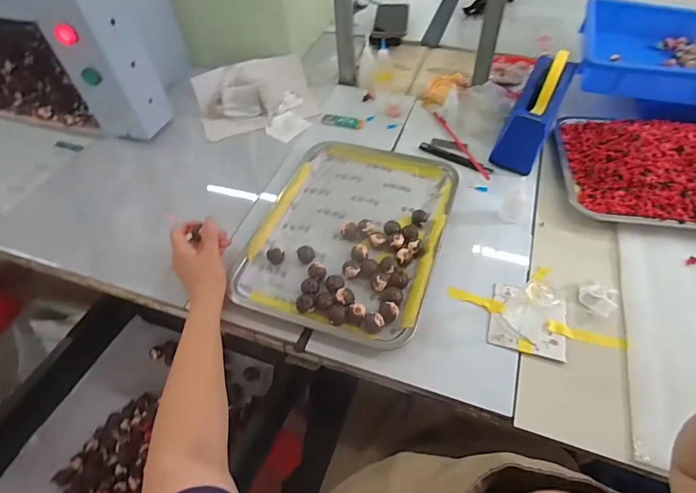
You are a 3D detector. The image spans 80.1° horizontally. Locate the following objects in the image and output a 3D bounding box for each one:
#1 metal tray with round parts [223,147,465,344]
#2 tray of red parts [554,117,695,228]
[{"bbox_3d":[0.005,-0.039,0.621,0.268,0.024,0.350,15,55,13],"label":"metal tray with round parts"},{"bbox_3d":[0.523,-0.129,0.645,0.342,0.052,0.246,7,54,7],"label":"tray of red parts"}]

